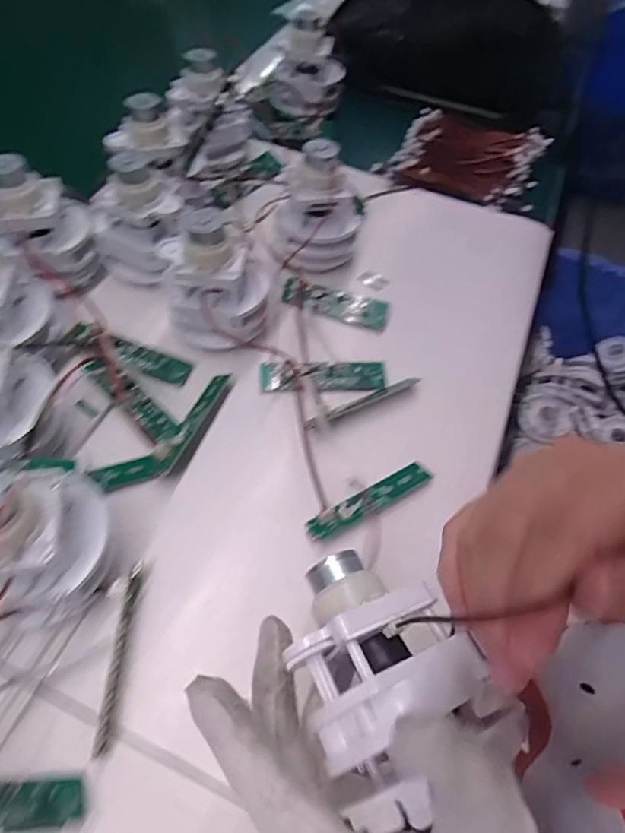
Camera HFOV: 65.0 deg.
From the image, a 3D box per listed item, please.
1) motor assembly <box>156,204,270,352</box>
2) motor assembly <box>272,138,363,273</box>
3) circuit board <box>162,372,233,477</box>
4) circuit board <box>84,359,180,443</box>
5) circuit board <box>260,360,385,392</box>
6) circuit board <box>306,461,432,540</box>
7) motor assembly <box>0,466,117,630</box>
[{"bbox_3d":[-0.064,-0.086,0.327,0.068,0.073,0.062,-1,58,-5],"label":"motor assembly"},{"bbox_3d":[0.004,-0.155,0.368,0.064,0.081,0.056,3,58,-2],"label":"motor assembly"},{"bbox_3d":[-0.074,0.001,0.312,0.015,0.010,0.076,18,59,7],"label":"circuit board"},{"bbox_3d":[-0.117,-0.012,0.320,0.084,0.008,0.017,39,64,19],"label":"circuit board"},{"bbox_3d":[0.008,-0.029,0.335,0.084,0.008,0.023,-2,59,-5],"label":"circuit board"},{"bbox_3d":[0.035,0.049,0.291,0.083,0.004,0.017,-26,64,-19],"label":"circuit board"},{"bbox_3d":[-0.129,0.056,0.229,0.062,0.085,0.069,32,61,15],"label":"motor assembly"}]

